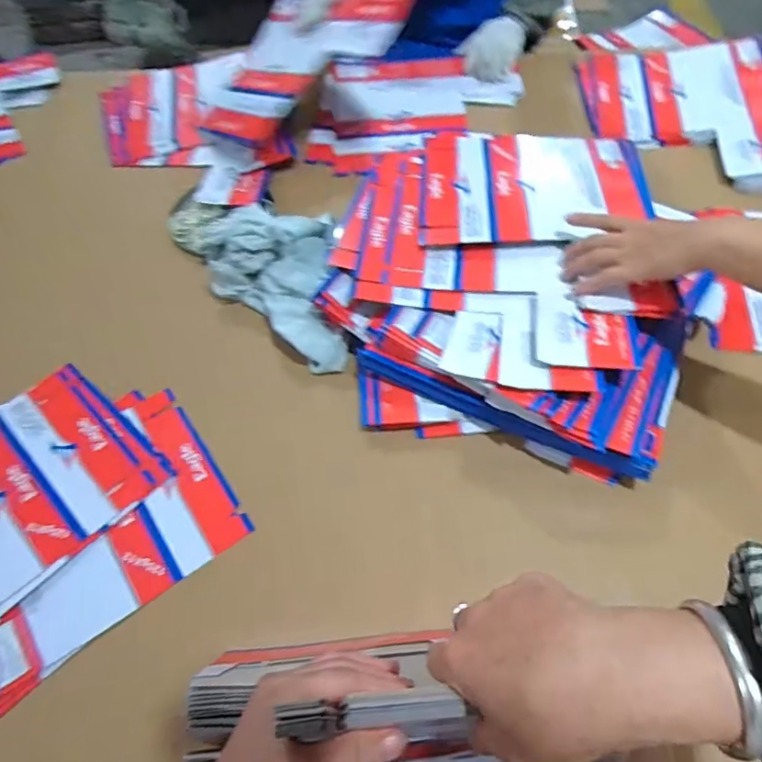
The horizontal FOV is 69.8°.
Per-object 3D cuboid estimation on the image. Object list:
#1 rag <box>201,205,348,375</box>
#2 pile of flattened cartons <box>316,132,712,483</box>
[{"bbox_3d":[-0.142,-0.154,0.750,0.185,0.089,0.317,-17,60,-8],"label":"rag"},{"bbox_3d":[0.181,-0.138,0.716,0.465,0.119,0.471,12,60,9],"label":"pile of flattened cartons"}]

